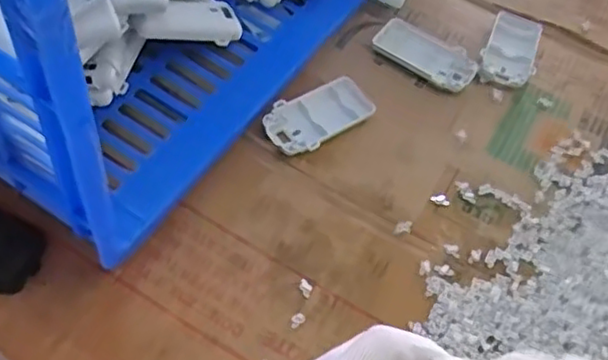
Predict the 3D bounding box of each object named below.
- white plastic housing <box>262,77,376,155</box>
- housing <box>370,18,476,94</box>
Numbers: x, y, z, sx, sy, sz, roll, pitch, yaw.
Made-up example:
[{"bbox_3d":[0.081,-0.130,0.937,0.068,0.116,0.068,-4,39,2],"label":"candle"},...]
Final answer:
[{"bbox_3d":[0.012,-0.055,0.565,0.093,0.018,0.049,-31,67,-26],"label":"white plastic housing"},{"bbox_3d":[0.115,-0.118,0.623,0.095,0.013,0.050,35,59,13],"label":"housing"}]

